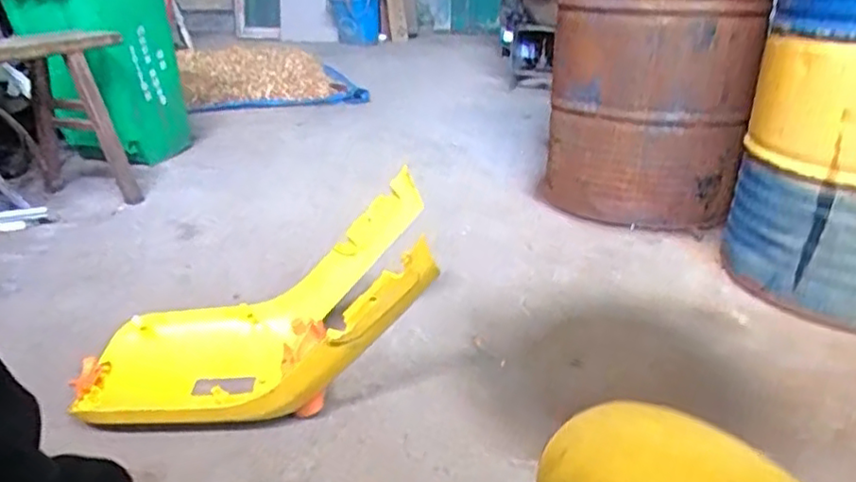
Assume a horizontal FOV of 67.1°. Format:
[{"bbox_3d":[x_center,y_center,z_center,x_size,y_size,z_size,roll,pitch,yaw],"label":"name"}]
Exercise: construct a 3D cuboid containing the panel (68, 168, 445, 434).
[{"bbox_3d":[-0.288,0.120,1.114,0.565,0.323,0.386,-3,24,-4],"label":"panel"}]

